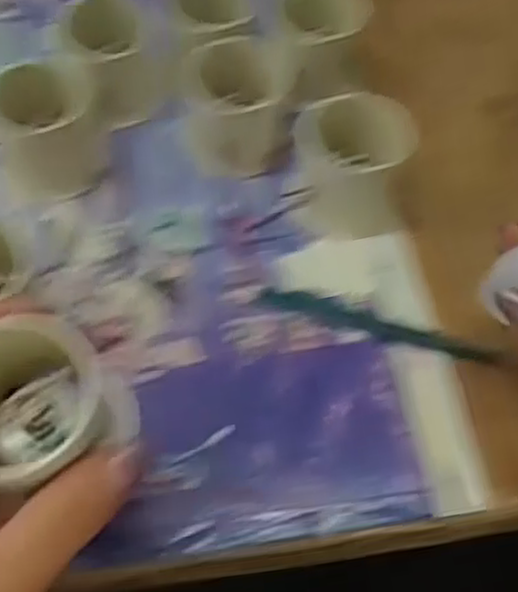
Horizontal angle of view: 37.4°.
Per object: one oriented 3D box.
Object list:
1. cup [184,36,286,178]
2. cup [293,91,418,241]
[{"bbox_3d":[-0.012,-0.096,0.400,0.050,0.053,0.050,1,60,-2],"label":"cup"},{"bbox_3d":[0.048,-0.065,0.383,0.050,0.057,0.047,1,60,-2],"label":"cup"}]

